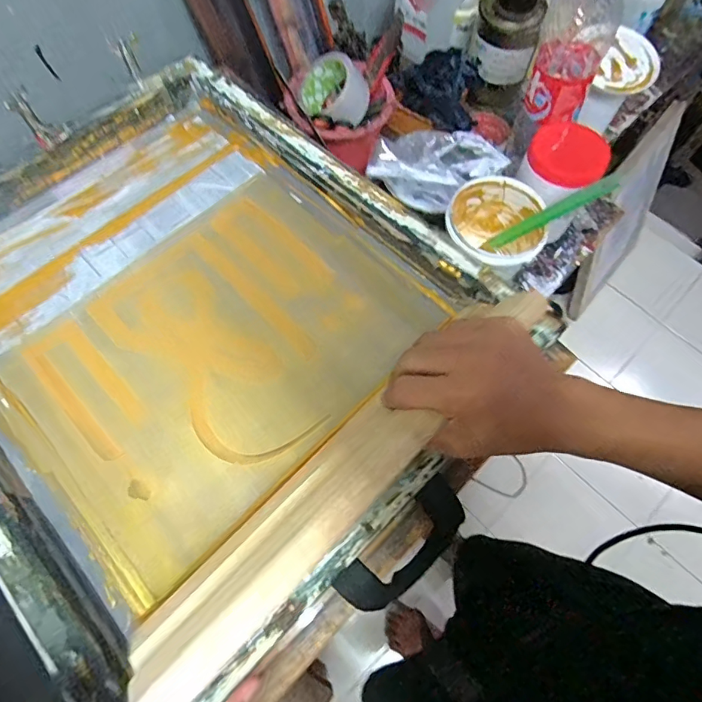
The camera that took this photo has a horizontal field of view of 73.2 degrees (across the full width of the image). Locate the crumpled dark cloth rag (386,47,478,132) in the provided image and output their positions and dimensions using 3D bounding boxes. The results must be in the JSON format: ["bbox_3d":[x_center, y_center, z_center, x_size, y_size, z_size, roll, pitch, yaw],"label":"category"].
[{"bbox_3d":[0.133,-0.412,0.748,0.127,0.067,0.108,1,66,0],"label":"crumpled dark cloth rag"}]

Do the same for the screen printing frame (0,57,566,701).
[{"bbox_3d":[-0.159,-0.039,0.455,0.454,0.055,0.546,-42,68,-16],"label":"screen printing frame"}]

